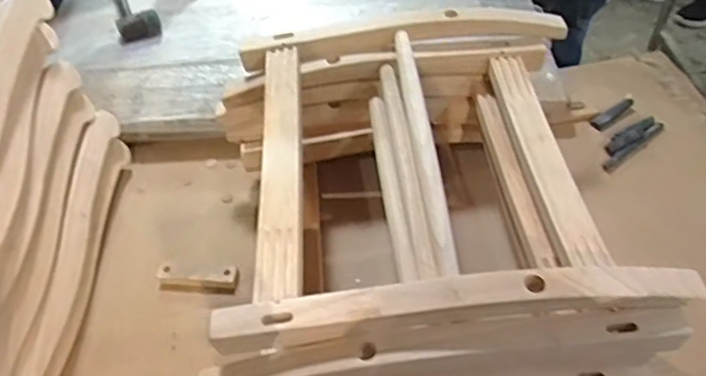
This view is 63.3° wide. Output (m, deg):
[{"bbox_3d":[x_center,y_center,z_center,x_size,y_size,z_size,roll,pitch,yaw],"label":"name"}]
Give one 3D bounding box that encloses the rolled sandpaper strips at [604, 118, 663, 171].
[{"bbox_3d":[0.454,-0.078,0.935,0.152,0.021,0.038,-33,53,-21],"label":"rolled sandpaper strips"}]

